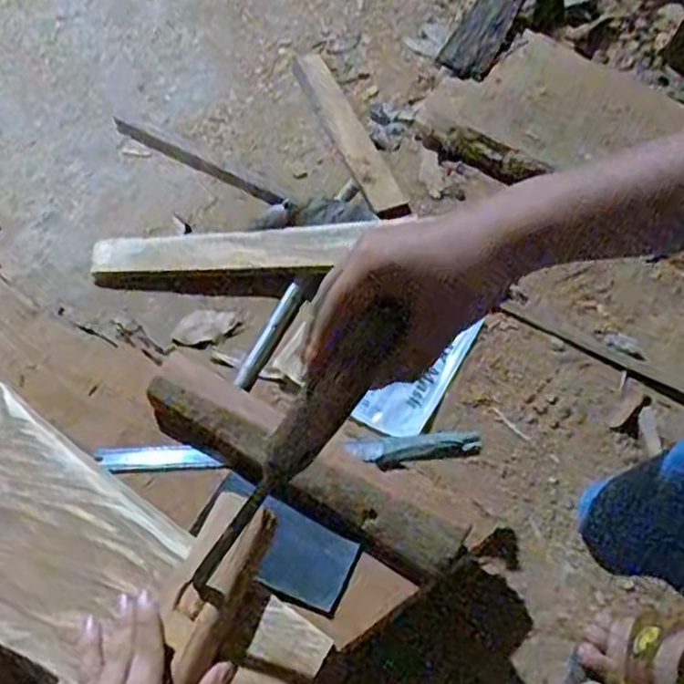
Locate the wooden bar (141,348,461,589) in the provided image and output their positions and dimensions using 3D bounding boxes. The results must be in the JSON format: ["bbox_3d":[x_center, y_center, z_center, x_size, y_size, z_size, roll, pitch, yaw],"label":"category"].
[{"bbox_3d":[-0.037,0.100,0.583,0.283,0.035,0.057,28,62,14],"label":"wooden bar"}]

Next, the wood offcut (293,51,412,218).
[{"bbox_3d":[0.003,-0.273,0.895,0.048,0.013,0.297,-19,61,-11],"label":"wood offcut"}]

